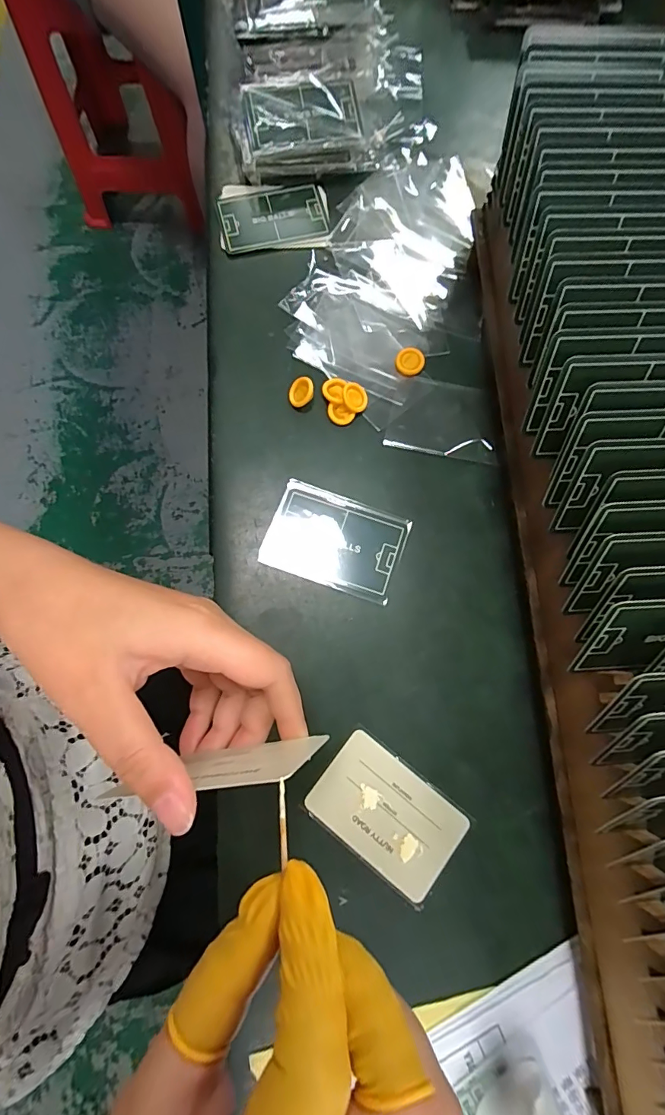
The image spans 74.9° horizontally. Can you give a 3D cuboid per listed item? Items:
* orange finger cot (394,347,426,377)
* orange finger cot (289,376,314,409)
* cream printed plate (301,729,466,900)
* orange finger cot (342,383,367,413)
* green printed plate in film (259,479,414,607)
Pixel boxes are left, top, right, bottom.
[{"bbox_3d":[0.057,-0.143,0.317,0.020,0.006,0.021,18,78,3],"label":"orange finger cot"},{"bbox_3d":[-0.022,-0.117,0.307,0.018,0.007,0.021,34,111,19],"label":"orange finger cot"},{"bbox_3d":[0.032,0.149,0.254,0.084,0.004,0.053,38,80,7],"label":"cream printed plate"},{"bbox_3d":[0.016,-0.113,0.306,0.018,0.004,0.020,-20,101,-17],"label":"orange finger cot"},{"bbox_3d":[0.002,-0.011,0.289,0.087,0.004,0.061,19,78,3],"label":"green printed plate in film"}]

